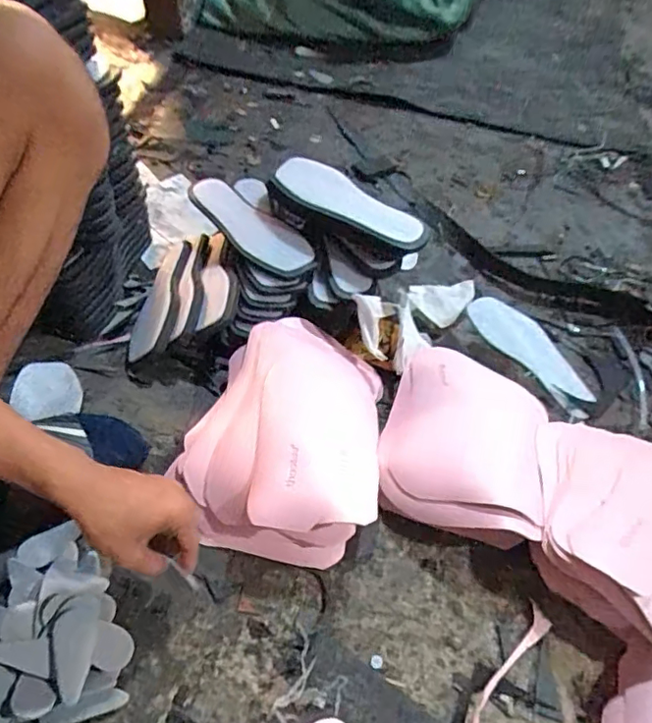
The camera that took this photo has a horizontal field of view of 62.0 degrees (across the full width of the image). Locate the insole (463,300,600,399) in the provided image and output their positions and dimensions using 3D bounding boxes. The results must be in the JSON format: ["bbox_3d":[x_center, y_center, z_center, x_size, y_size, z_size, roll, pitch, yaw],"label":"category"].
[{"bbox_3d":[0.321,-0.026,0.836,0.082,0.024,0.220,-34,63,-25],"label":"insole"}]

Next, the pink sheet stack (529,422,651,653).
[{"bbox_3d":[0.336,0.164,0.595,0.215,0.081,0.256,29,54,18],"label":"pink sheet stack"}]

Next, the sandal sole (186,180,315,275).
[{"bbox_3d":[-0.114,-0.209,0.832,0.078,0.033,0.249,-36,63,-26],"label":"sandal sole"}]

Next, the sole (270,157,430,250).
[{"bbox_3d":[0.036,-0.234,0.800,0.088,0.033,0.265,-37,64,-26],"label":"sole"}]

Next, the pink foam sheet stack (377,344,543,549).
[{"bbox_3d":[0.173,0.076,0.658,0.192,0.070,0.280,21,52,12],"label":"pink foam sheet stack"}]

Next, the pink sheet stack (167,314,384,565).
[{"bbox_3d":[-0.046,0.057,0.651,0.222,0.071,0.335,10,51,3],"label":"pink sheet stack"}]

